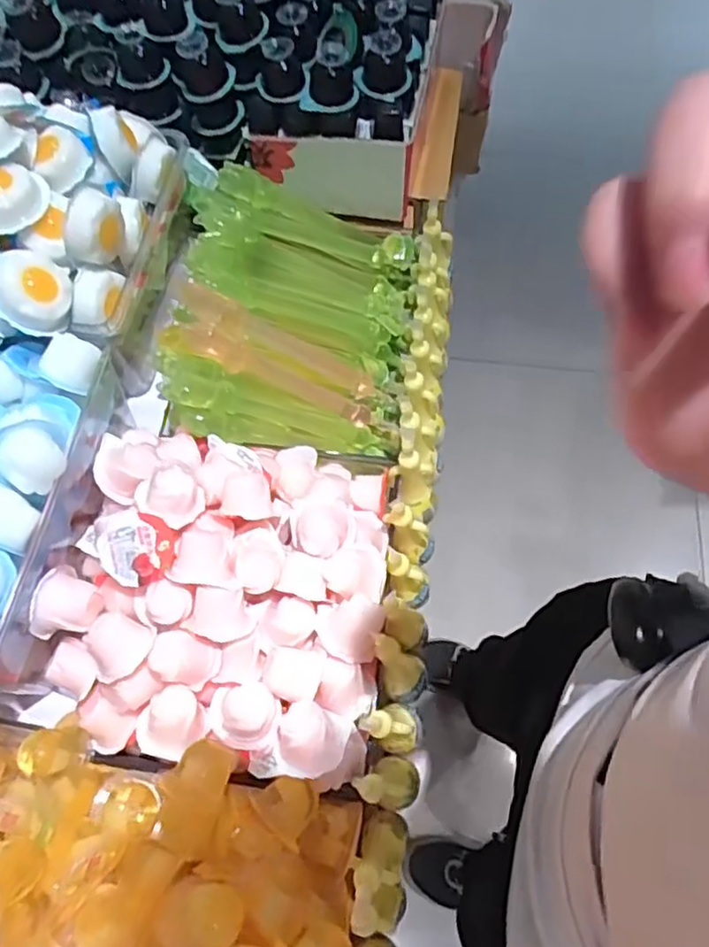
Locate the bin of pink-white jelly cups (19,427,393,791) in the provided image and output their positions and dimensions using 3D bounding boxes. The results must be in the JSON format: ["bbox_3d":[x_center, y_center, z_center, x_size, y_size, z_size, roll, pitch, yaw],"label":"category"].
[{"bbox_3d":[-0.117,0.089,0.572,0.283,0.102,0.289,8,66,3],"label":"bin of pink-white jelly cups"}]

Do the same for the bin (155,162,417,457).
[{"bbox_3d":[-0.065,-0.169,0.712,0.243,0.128,0.294,6,66,2],"label":"bin"}]

